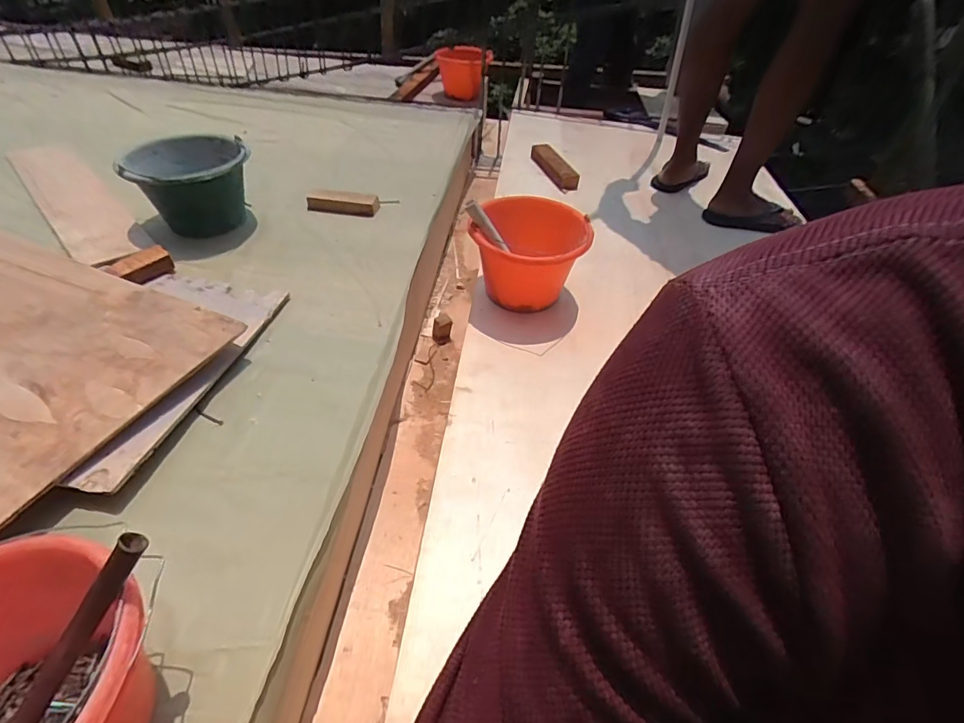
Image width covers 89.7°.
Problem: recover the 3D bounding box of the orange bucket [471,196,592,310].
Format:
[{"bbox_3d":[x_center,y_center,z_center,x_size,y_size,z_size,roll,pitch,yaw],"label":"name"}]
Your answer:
[{"bbox_3d":[0.100,-0.217,1.002,0.223,0.164,0.261,15,46,9],"label":"orange bucket"}]

